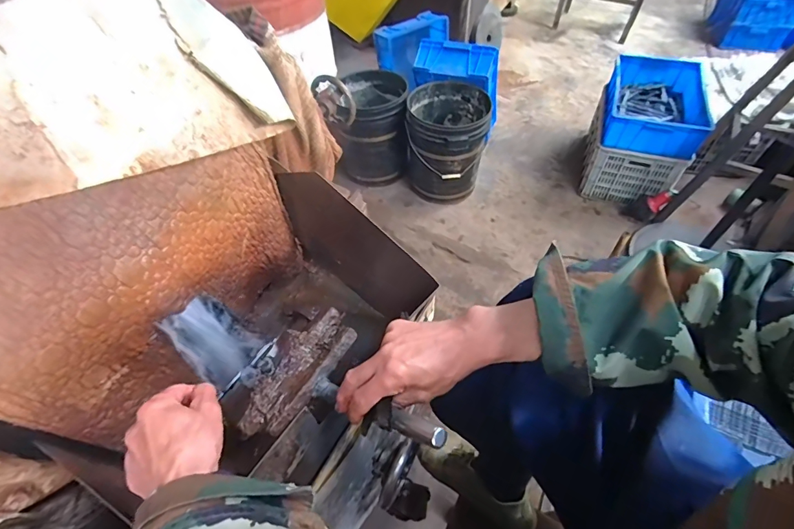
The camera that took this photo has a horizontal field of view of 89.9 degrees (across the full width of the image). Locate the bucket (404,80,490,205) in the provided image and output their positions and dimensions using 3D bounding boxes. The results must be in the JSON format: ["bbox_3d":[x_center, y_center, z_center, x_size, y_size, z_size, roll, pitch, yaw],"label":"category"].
[{"bbox_3d":[0.216,-0.532,1.801,0.340,0.399,0.371,6,52,5],"label":"bucket"}]

